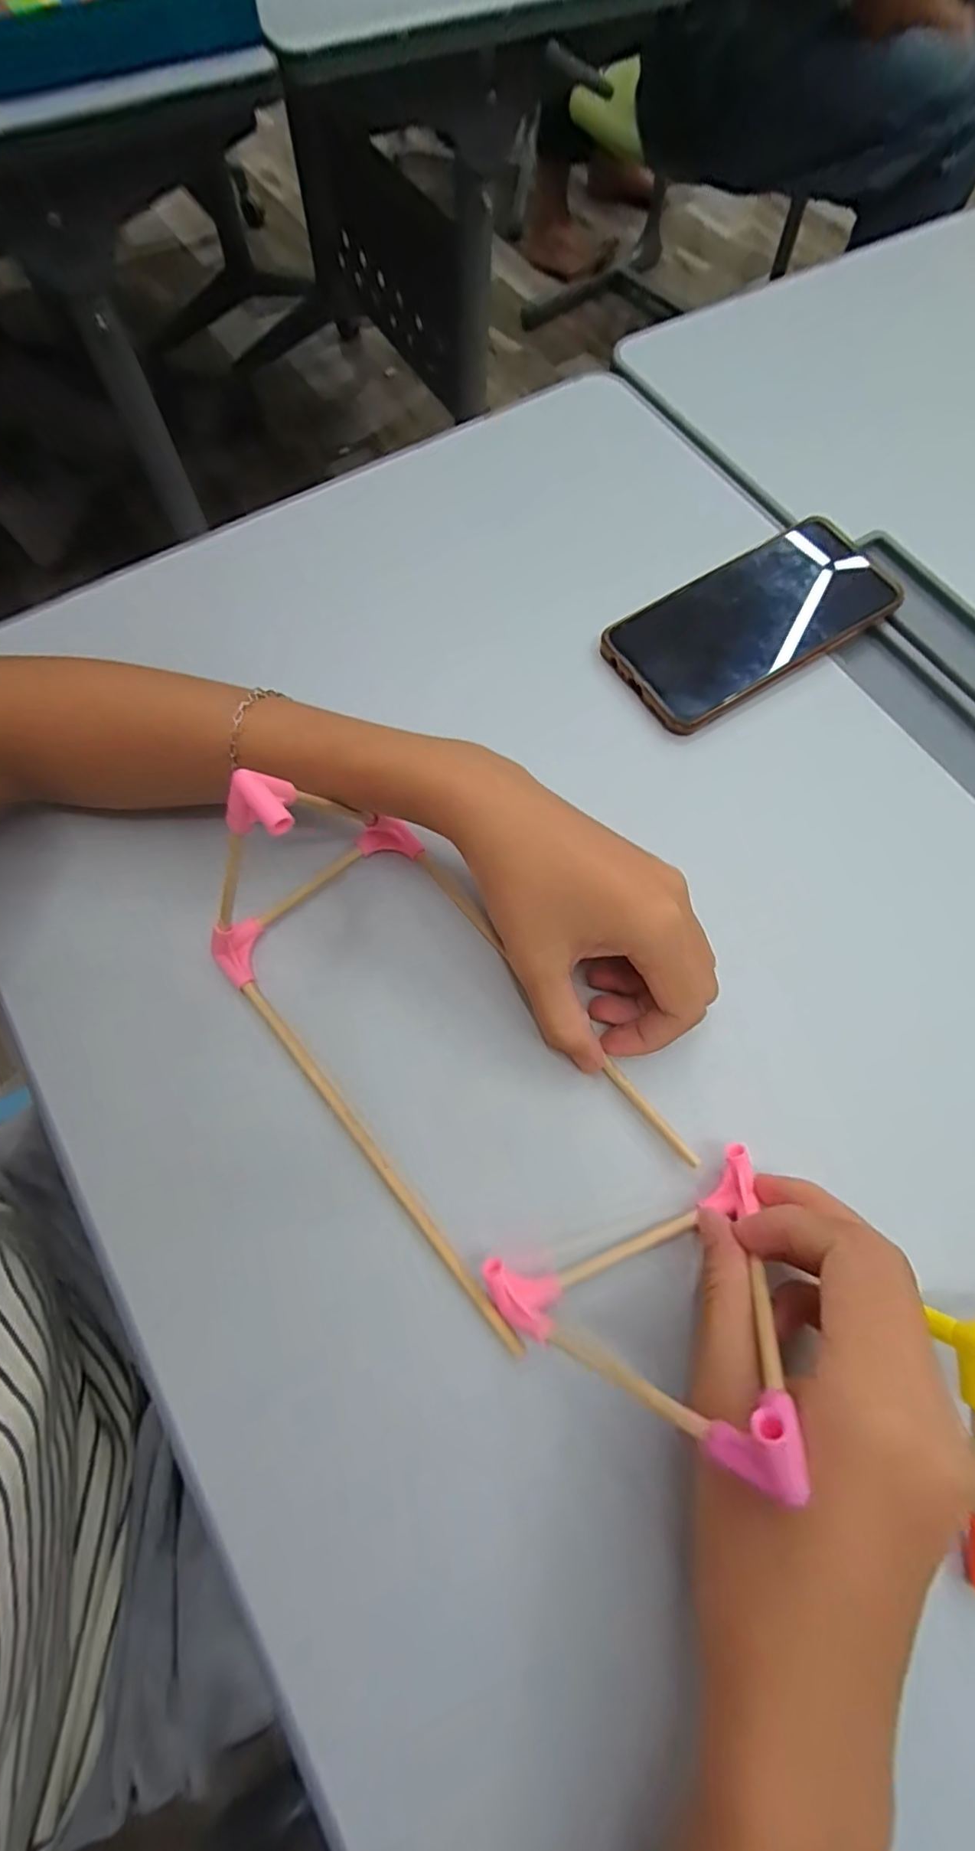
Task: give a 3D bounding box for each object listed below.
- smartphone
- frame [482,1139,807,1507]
[{"bbox_3d":[0.147,-0.168,0.335,0.164,0.017,0.075,-31,74,-10],"label":"smartphone"},{"bbox_3d":[0.069,0.121,0.216,0.095,0.104,0.033,-33,106,-40],"label":"frame"}]

